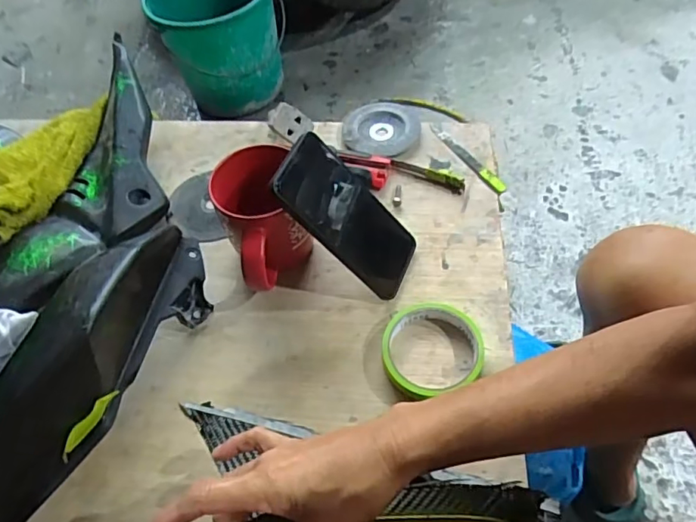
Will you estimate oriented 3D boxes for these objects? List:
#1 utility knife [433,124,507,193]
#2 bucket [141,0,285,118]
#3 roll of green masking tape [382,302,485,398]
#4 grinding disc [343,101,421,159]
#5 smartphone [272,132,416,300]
[{"bbox_3d":[0.140,-0.124,0.622,0.016,0.007,0.128,-27,58,-14],"label":"utility knife"},{"bbox_3d":[-0.287,-0.514,1.214,0.255,0.262,0.264,-2,59,4],"label":"bucket"},{"bbox_3d":[0.074,0.077,0.473,0.089,0.019,0.082,-2,56,3],"label":"roll of green masking tape"},{"bbox_3d":[0.041,-0.162,0.648,0.091,0.017,0.099,-2,56,3],"label":"grinding disc"},{"bbox_3d":[0.003,-0.043,0.495,0.015,0.163,0.076,-12,41,49],"label":"smartphone"}]

